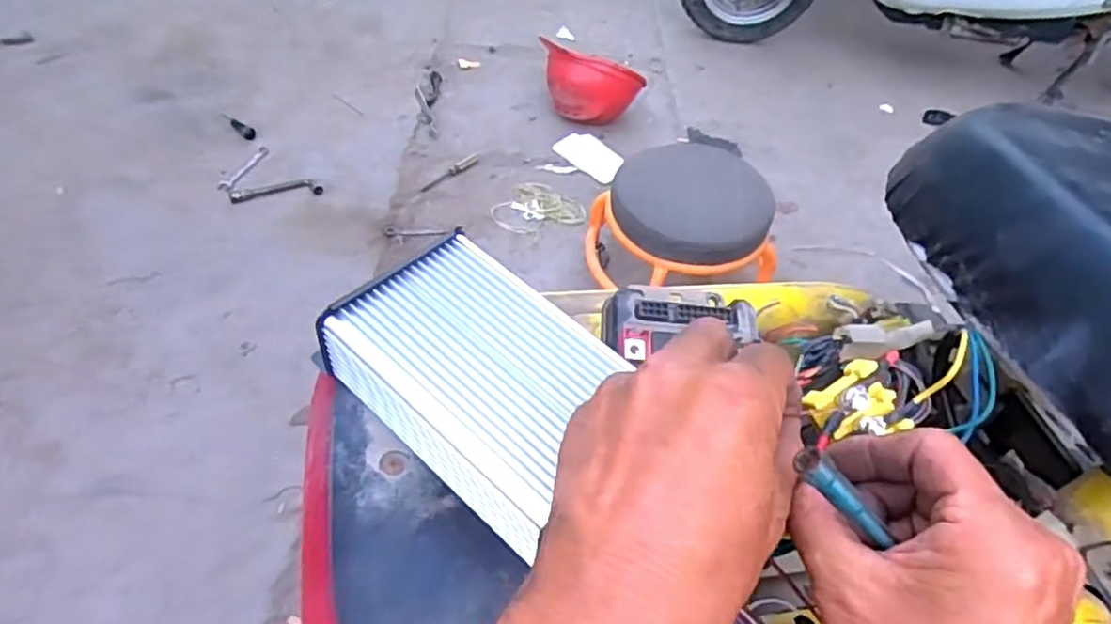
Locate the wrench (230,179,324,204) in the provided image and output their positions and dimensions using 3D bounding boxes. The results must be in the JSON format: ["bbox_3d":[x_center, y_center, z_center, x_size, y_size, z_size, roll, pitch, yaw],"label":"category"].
[{"bbox_3d":[-0.555,-0.242,1.358,0.171,0.015,0.052,-11,50,-15],"label":"wrench"}]

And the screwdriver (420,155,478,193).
[{"bbox_3d":[-0.226,-0.308,1.489,0.023,0.019,0.170,32,53,22],"label":"screwdriver"}]

